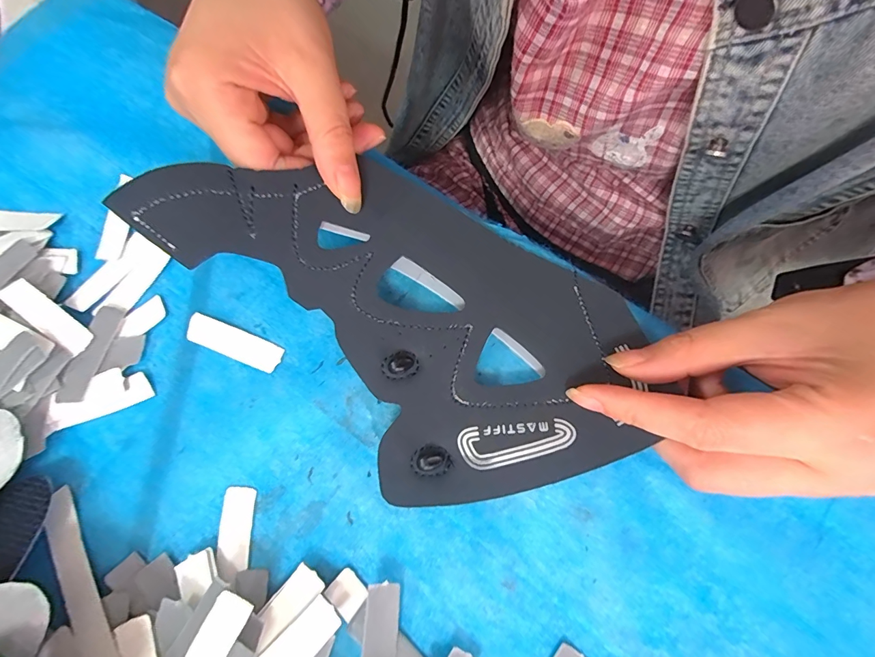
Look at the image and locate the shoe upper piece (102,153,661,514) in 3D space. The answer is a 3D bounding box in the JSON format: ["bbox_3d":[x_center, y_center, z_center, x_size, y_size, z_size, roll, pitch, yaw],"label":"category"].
[{"bbox_3d":[-0.007,-0.016,0.168,0.201,0.049,0.127,40,76,11],"label":"shoe upper piece"}]

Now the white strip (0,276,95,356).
[{"bbox_3d":[-0.179,-0.006,0.183,0.045,0.006,0.013,36,75,10],"label":"white strip"}]

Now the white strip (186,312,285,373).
[{"bbox_3d":[-0.095,0.006,0.188,0.046,0.004,0.013,21,73,6],"label":"white strip"}]

